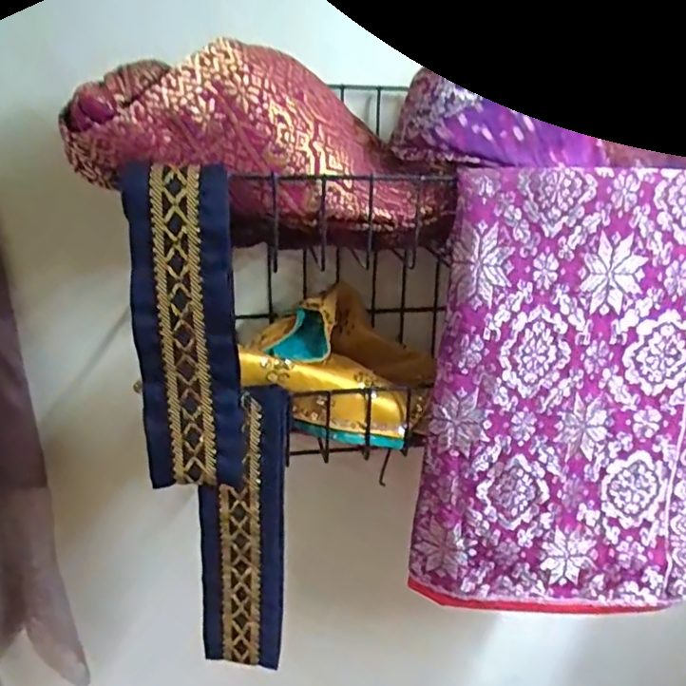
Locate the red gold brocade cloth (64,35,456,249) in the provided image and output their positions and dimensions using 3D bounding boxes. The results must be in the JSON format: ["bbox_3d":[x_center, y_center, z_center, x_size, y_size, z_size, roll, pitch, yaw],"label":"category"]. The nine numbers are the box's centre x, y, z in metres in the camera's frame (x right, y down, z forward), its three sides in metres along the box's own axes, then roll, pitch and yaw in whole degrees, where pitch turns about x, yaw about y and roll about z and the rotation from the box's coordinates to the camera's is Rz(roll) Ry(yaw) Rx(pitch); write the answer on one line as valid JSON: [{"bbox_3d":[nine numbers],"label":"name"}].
[{"bbox_3d":[-0.032,-0.108,0.334,0.211,0.096,0.061,12,14,-22],"label":"red gold brocade cloth"}]

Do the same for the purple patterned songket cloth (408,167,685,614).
[{"bbox_3d":[0.159,0.042,0.384,0.204,0.287,0.033,2,18,-5],"label":"purple patterned songket cloth"}]

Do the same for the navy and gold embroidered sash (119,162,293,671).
[{"bbox_3d":[-0.072,0.054,0.339,0.082,0.288,0.032,0,18,-11],"label":"navy and gold embroidered sash"}]

